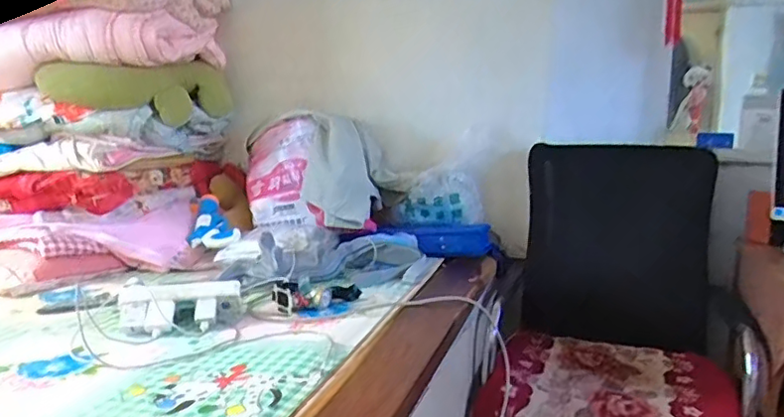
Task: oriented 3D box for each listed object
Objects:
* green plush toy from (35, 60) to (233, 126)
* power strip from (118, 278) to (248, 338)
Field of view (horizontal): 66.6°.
[{"bbox_3d":[-0.729,-0.344,1.768,0.370,0.156,0.419,2,8,10],"label":"green plush toy"},{"bbox_3d":[-0.409,0.183,1.150,0.235,0.065,0.095,0,8,-11],"label":"power strip"}]

